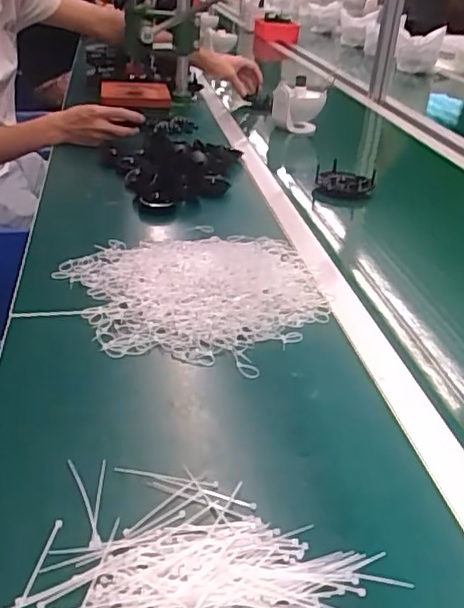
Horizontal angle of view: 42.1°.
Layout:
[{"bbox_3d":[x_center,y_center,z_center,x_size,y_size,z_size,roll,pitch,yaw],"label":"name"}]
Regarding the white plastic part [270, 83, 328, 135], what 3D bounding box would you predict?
[{"bbox_3d":[0.156,-0.460,1.414,0.123,0.103,0.105,8,31,7],"label":"white plastic part"}]

